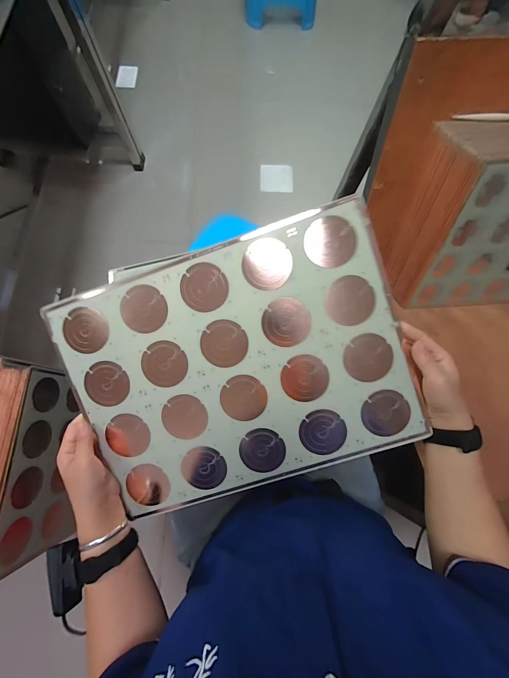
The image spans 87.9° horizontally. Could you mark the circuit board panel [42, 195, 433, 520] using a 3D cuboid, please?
[{"bbox_3d":[-0.023,0.045,0.361,0.435,0.011,0.328,-20,95,4],"label":"circuit board panel"}]

